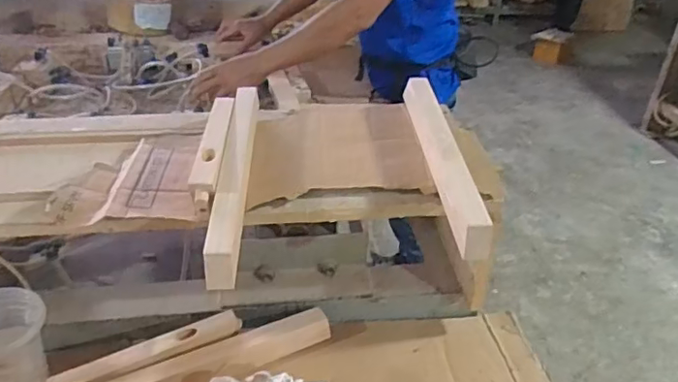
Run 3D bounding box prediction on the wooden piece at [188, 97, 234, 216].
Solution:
[{"bbox_3d":[-0.166,-0.059,0.743,0.031,0.036,0.251,0,34,-4],"label":"wooden piece"}]

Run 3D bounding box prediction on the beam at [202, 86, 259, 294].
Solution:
[{"bbox_3d":[-0.134,-0.028,0.735,0.033,0.051,0.398,0,34,-4],"label":"beam"}]

